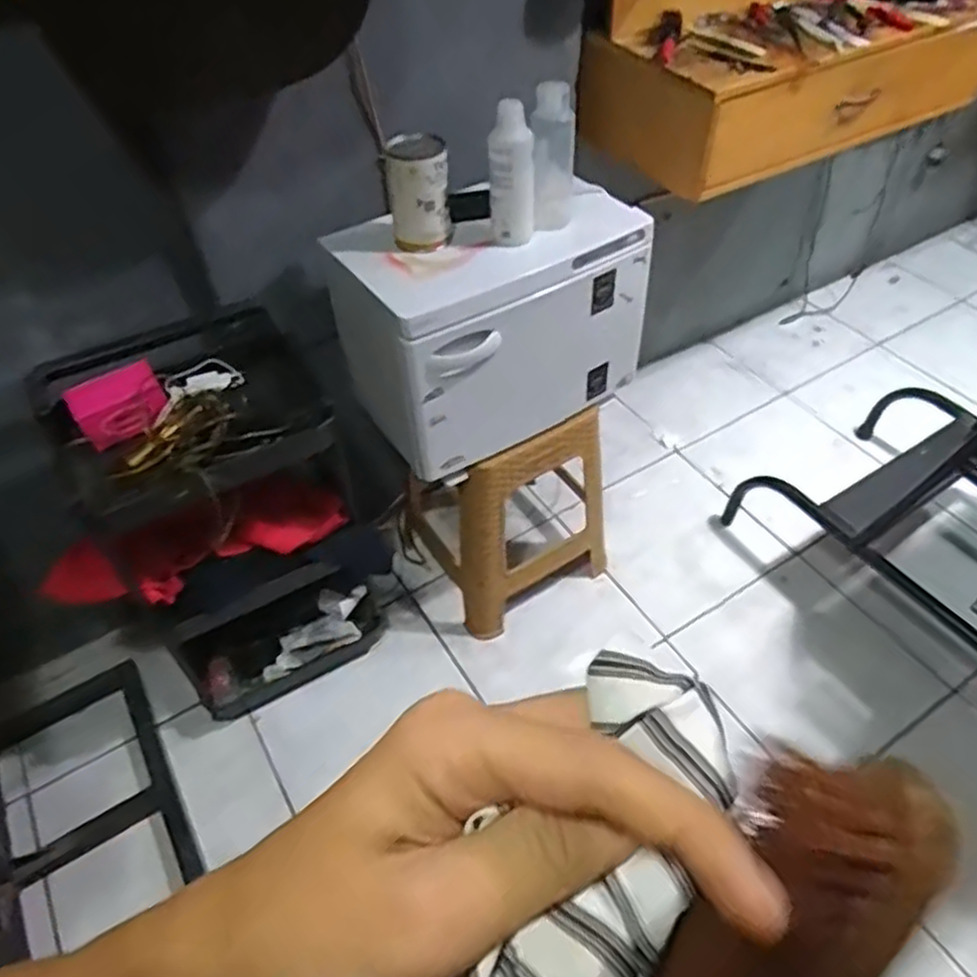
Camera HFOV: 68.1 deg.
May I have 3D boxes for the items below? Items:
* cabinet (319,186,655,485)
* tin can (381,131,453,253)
[{"bbox_3d":[-0.007,-0.303,1.238,0.471,0.313,0.332,-25,53,-18],"label":"cabinet"},{"bbox_3d":[-0.104,-0.444,1.074,0.091,0.136,0.109,-9,50,-3],"label":"tin can"}]

